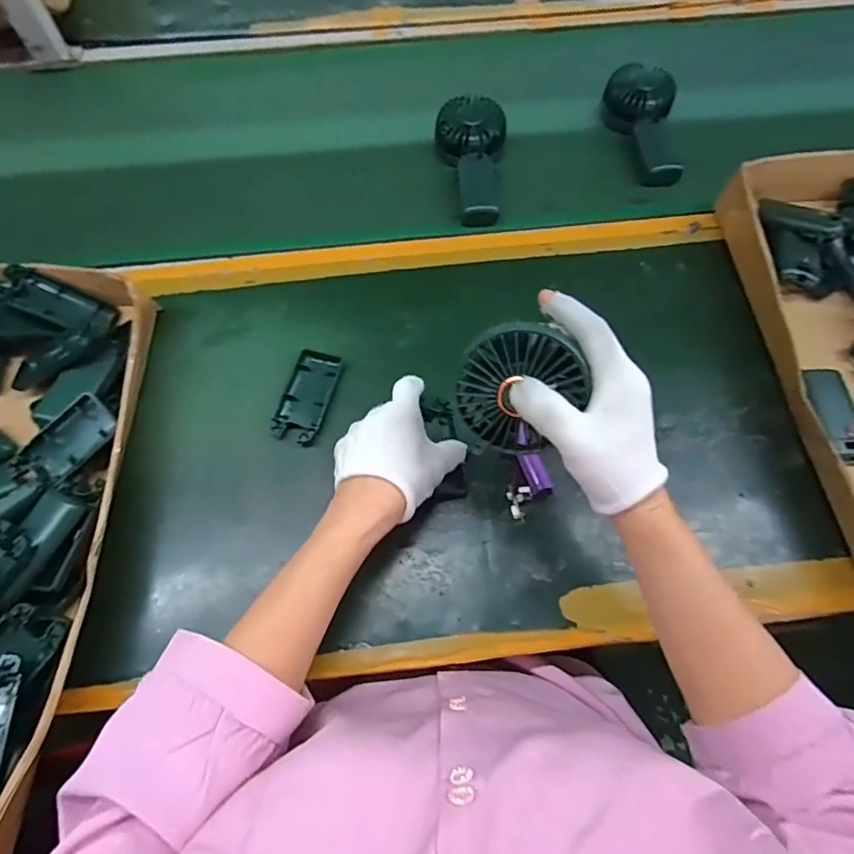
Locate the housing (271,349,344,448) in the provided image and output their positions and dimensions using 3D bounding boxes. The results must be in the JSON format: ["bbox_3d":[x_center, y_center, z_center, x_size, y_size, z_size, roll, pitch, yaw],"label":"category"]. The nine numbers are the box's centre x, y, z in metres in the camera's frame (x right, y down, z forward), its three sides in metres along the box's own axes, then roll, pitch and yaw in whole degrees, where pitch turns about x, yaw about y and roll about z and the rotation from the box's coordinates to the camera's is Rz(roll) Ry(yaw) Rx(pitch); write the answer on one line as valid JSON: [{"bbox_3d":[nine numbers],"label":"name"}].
[{"bbox_3d":[-0.113,-0.030,0.500,0.045,0.010,0.094,13,65,7],"label":"housing"}]

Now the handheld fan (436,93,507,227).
[{"bbox_3d":[0.057,-0.315,0.623,0.081,0.041,0.161,-3,77,-1],"label":"handheld fan"}]

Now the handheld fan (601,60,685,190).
[{"bbox_3d":[0.268,-0.375,0.651,0.081,0.040,0.172,3,64,2],"label":"handheld fan"}]

